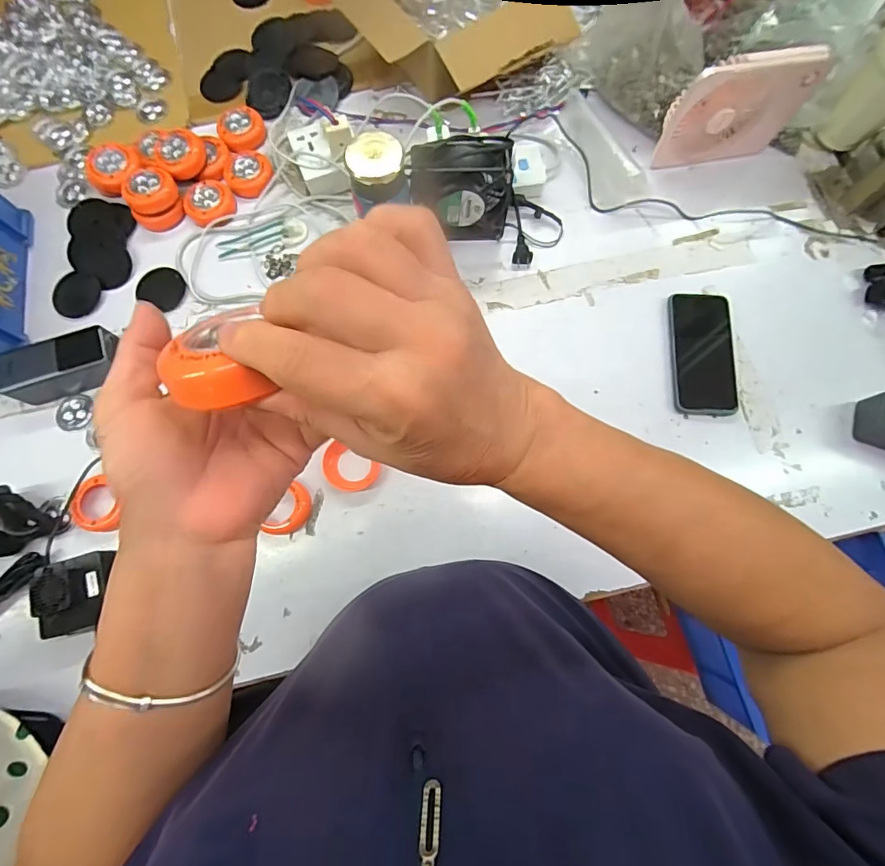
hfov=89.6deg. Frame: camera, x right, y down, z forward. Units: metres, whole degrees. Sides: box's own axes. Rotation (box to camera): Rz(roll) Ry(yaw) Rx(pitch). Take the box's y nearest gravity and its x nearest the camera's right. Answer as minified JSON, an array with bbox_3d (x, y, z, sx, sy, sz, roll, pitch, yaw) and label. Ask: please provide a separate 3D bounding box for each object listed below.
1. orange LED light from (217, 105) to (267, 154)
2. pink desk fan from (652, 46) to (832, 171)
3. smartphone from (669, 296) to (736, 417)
[{"bbox_3d":[-0.291,-0.441,0.649,0.067,0.023,0.063,0,76,1],"label":"orange LED light"},{"bbox_3d":[0.375,-0.414,0.578,0.164,0.131,0.030,-8,76,-1],"label":"pink desk fan"},{"bbox_3d":[0.328,-0.104,0.561,0.079,0.011,0.166,4,76,2],"label":"smartphone"}]

